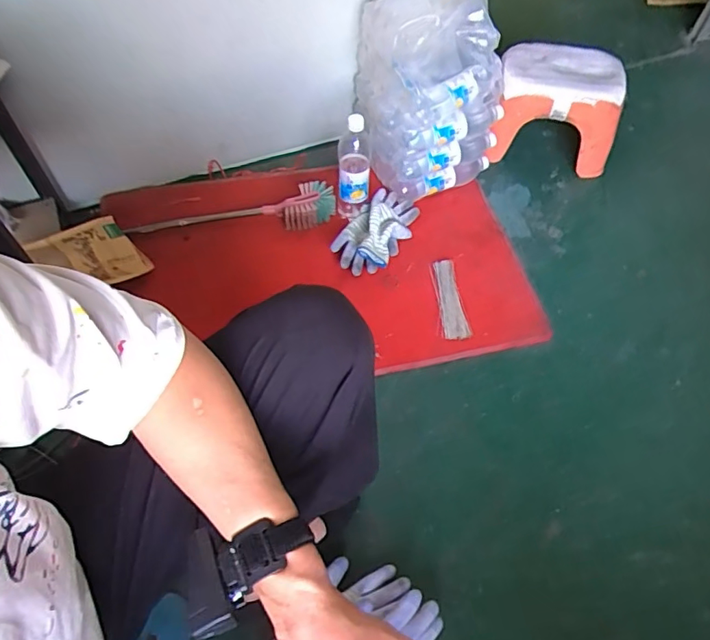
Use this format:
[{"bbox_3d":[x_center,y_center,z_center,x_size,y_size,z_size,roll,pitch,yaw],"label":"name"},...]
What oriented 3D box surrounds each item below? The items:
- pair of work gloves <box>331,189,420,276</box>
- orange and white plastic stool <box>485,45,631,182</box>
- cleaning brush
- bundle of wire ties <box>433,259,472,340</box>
[{"bbox_3d":[0.050,-0.192,1.097,0.122,0.053,0.227,31,61,17],"label":"pair of work gloves"},{"bbox_3d":[0.478,-0.509,1.254,0.280,0.193,0.267,12,58,6],"label":"orange and white plastic stool"},{"bbox_3d":[-0.262,-0.222,1.121,0.444,0.048,0.091,-13,58,-10],"label":"cleaning brush"},{"bbox_3d":[0.188,-0.048,1.038,0.045,0.024,0.187,-4,57,-4],"label":"bundle of wire ties"}]

